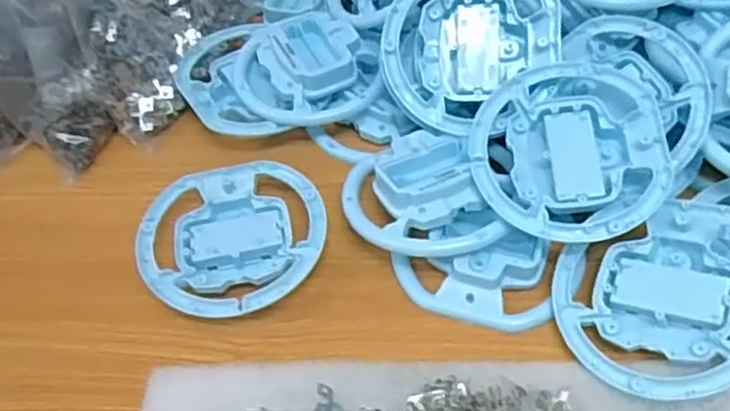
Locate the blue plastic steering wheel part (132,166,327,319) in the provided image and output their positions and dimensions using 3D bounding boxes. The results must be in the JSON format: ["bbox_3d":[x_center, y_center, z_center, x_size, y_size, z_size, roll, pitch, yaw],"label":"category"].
[{"bbox_3d":[-0.075,0.019,0.419,0.102,0.023,0.106,-3,51,3],"label":"blue plastic steering wheel part"}]

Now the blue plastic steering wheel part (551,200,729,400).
[{"bbox_3d":[0.151,0.048,0.357,0.099,0.021,0.099,-16,55,25],"label":"blue plastic steering wheel part"}]

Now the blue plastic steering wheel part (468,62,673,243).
[{"bbox_3d":[0.113,-0.029,0.400,0.104,0.025,0.104,-4,66,8],"label":"blue plastic steering wheel part"}]

